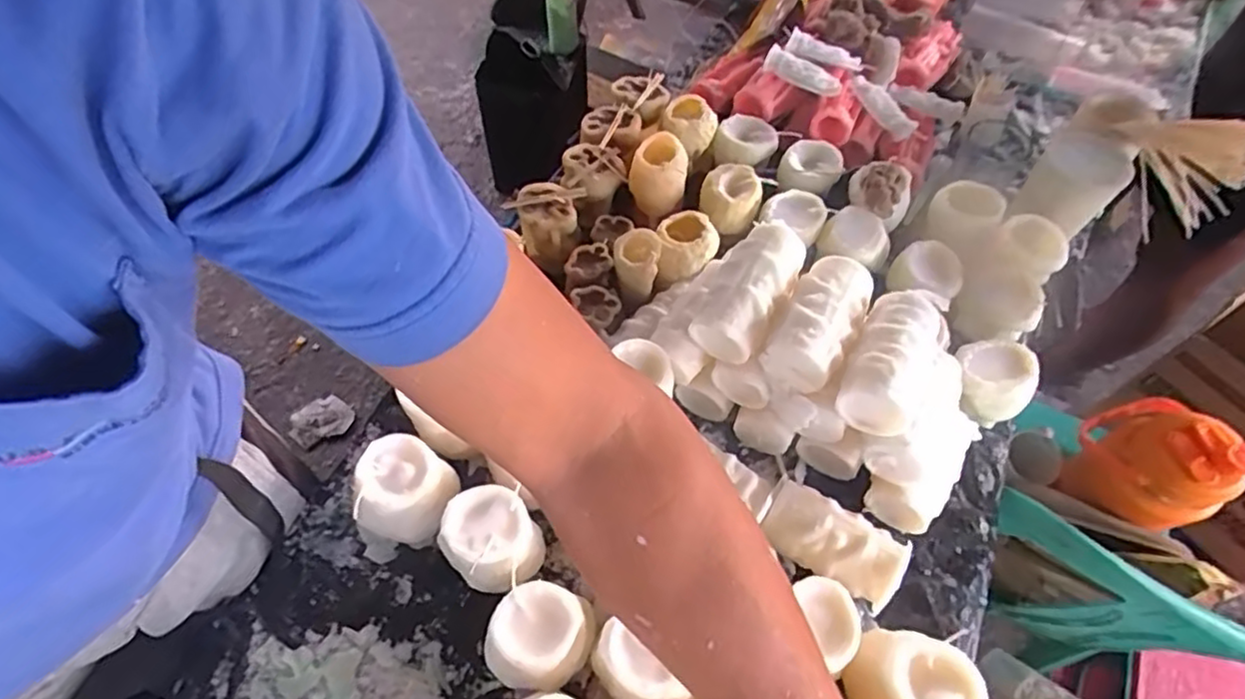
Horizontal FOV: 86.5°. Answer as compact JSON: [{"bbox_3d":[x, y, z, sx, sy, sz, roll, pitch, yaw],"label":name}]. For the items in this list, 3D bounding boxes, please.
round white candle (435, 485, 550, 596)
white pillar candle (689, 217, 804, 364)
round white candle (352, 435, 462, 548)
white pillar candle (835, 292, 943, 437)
[{"bbox_3d":[-0.106,0.165,0.549,0.088,0.111,0.065,22,60,13],"label":"round white candle"},{"bbox_3d":[0.112,-0.055,0.580,0.066,0.057,0.126,26,75,14],"label":"white pillar candle"},{"bbox_3d":[-0.179,0.125,0.561,0.083,0.104,0.065,-17,59,-11],"label":"round white candle"},{"bbox_3d":[0.224,0.006,0.548,0.065,0.052,0.116,26,61,15],"label":"white pillar candle"}]

